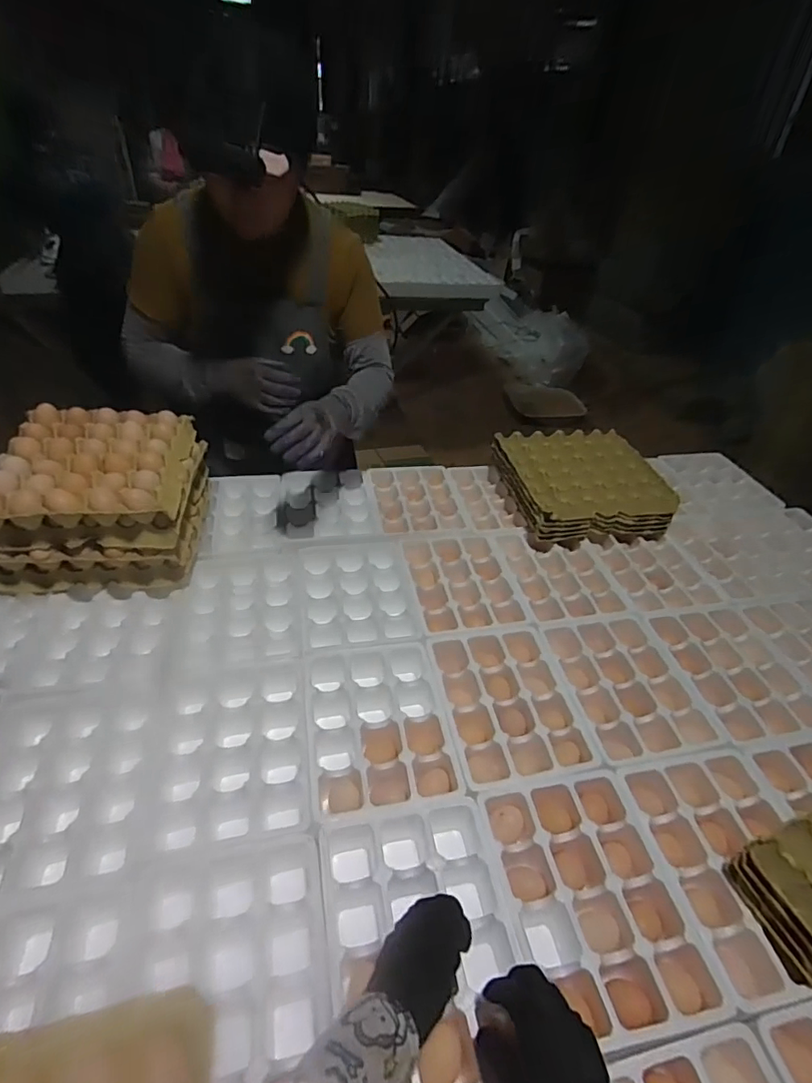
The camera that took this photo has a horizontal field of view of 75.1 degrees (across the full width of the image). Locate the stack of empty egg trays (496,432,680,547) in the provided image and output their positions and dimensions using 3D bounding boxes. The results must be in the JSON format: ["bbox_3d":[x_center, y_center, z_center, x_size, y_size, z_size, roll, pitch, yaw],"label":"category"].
[{"bbox_3d":[0.360,-0.121,1.111,0.295,0.107,0.259,-6,39,-13],"label":"stack of empty egg trays"}]

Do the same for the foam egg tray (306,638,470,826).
[{"bbox_3d":[-0.042,0.257,0.725,0.181,0.052,0.246,-4,41,-11],"label":"foam egg tray"}]

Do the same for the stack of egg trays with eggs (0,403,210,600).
[{"bbox_3d":[-0.503,-0.069,0.886,0.286,0.191,0.285,-2,39,-8],"label":"stack of egg trays with eggs"}]

